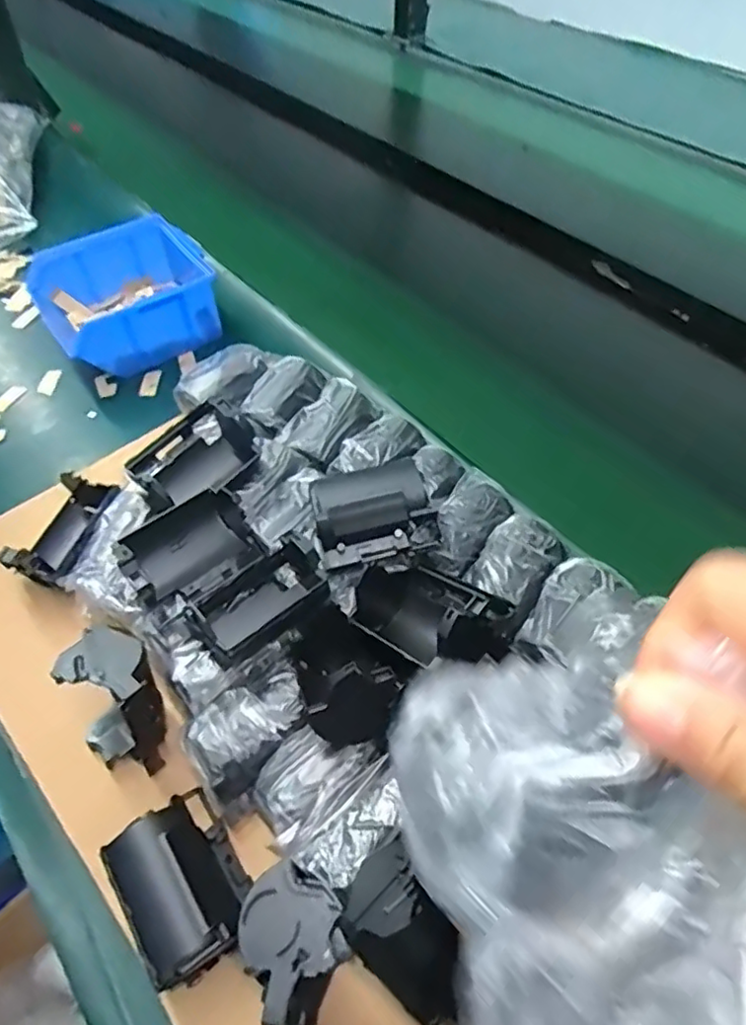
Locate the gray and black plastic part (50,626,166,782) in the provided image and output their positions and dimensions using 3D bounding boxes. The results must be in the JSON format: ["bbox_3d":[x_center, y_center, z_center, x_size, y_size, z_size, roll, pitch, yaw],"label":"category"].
[{"bbox_3d":[-0.128,0.096,0.318,0.051,0.069,0.044,34,57,23],"label":"gray and black plastic part"}]

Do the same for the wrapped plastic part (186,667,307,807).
[{"bbox_3d":[-0.062,0.107,0.316,0.039,0.026,0.061,35,58,23],"label":"wrapped plastic part"}]

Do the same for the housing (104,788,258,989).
[{"bbox_3d":[-0.085,0.170,0.286,0.048,0.045,0.069,-28,57,-22],"label":"housing"}]

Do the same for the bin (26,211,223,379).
[{"bbox_3d":[-0.215,-0.187,0.549,0.139,0.067,0.126,-23,55,-19],"label":"bin"}]

